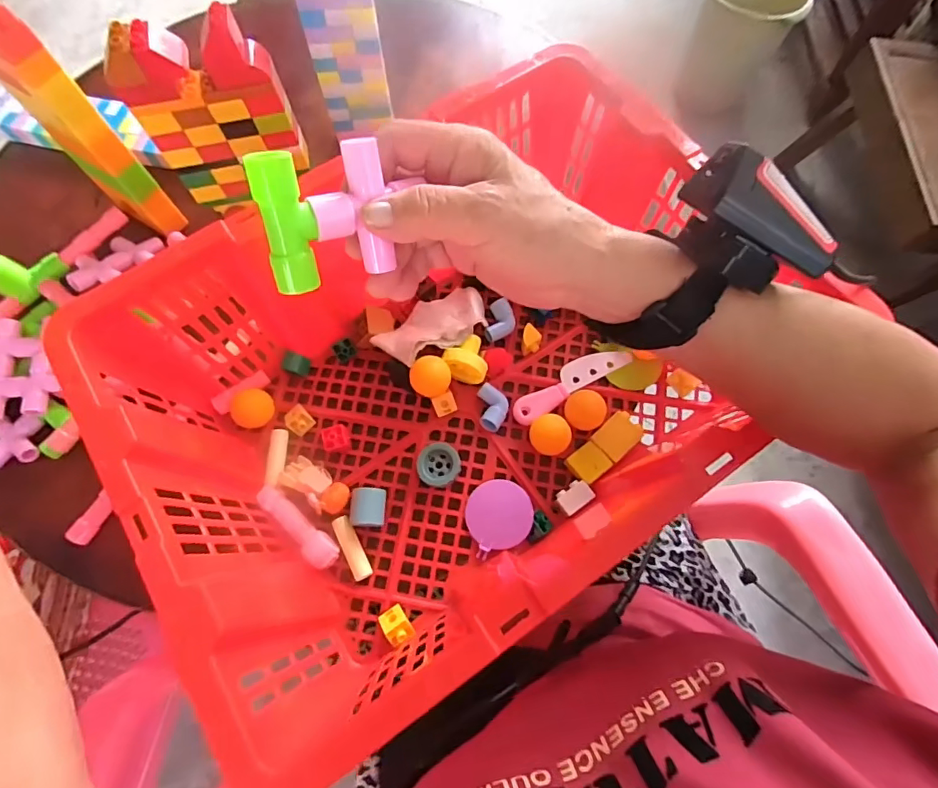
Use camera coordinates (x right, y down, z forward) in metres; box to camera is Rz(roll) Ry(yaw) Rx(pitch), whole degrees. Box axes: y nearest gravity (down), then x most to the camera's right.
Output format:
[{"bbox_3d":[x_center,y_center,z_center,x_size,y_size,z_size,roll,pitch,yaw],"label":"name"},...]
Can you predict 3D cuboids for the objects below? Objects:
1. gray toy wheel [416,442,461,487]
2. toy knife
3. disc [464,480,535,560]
[{"bbox_3d":[-0.027,0.063,0.453,0.038,0.010,0.037,0,69,1],"label":"gray toy wheel"},{"bbox_3d":[0.095,-0.012,0.480,0.121,0.009,0.030,-30,72,-10],"label":"toy knife"},{"bbox_3d":[0.026,0.104,0.439,0.057,0.004,0.058,-4,73,13],"label":"disc"}]

